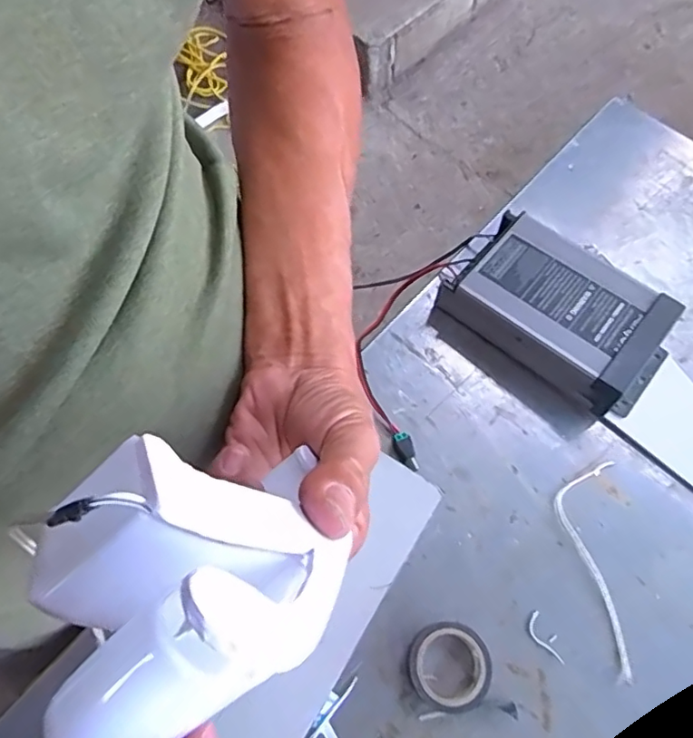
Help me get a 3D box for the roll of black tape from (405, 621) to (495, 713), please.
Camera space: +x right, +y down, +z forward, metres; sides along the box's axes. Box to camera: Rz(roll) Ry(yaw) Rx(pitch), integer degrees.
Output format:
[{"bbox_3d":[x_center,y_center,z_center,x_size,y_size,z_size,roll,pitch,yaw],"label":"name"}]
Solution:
[{"bbox_3d":[0.072,0.211,0.405,0.056,0.022,0.056,1,66,-1],"label":"roll of black tape"}]

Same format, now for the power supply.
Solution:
[{"bbox_3d":[0.192,-0.050,0.509,0.189,0.052,0.112,38,70,14],"label":"power supply"}]

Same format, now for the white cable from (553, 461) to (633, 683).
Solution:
[{"bbox_3d":[0.190,0.150,0.446,0.048,0.004,0.163,6,66,1],"label":"white cable"}]

